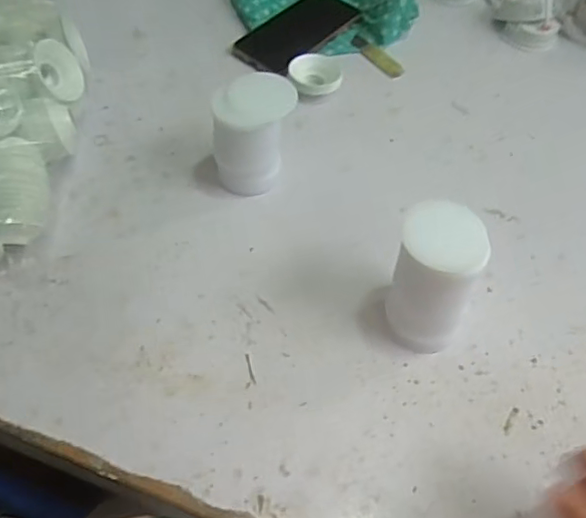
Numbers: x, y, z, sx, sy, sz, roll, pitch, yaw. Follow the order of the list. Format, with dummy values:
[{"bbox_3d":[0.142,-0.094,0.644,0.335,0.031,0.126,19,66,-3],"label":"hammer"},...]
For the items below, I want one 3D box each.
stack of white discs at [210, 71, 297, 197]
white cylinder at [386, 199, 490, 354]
[{"bbox_3d":[-0.038,-0.113,0.530,0.058,0.093,0.067,30,57,18],"label":"stack of white discs"},{"bbox_3d":[0.106,0.014,0.439,0.064,0.109,0.061,25,55,14],"label":"white cylinder"}]

